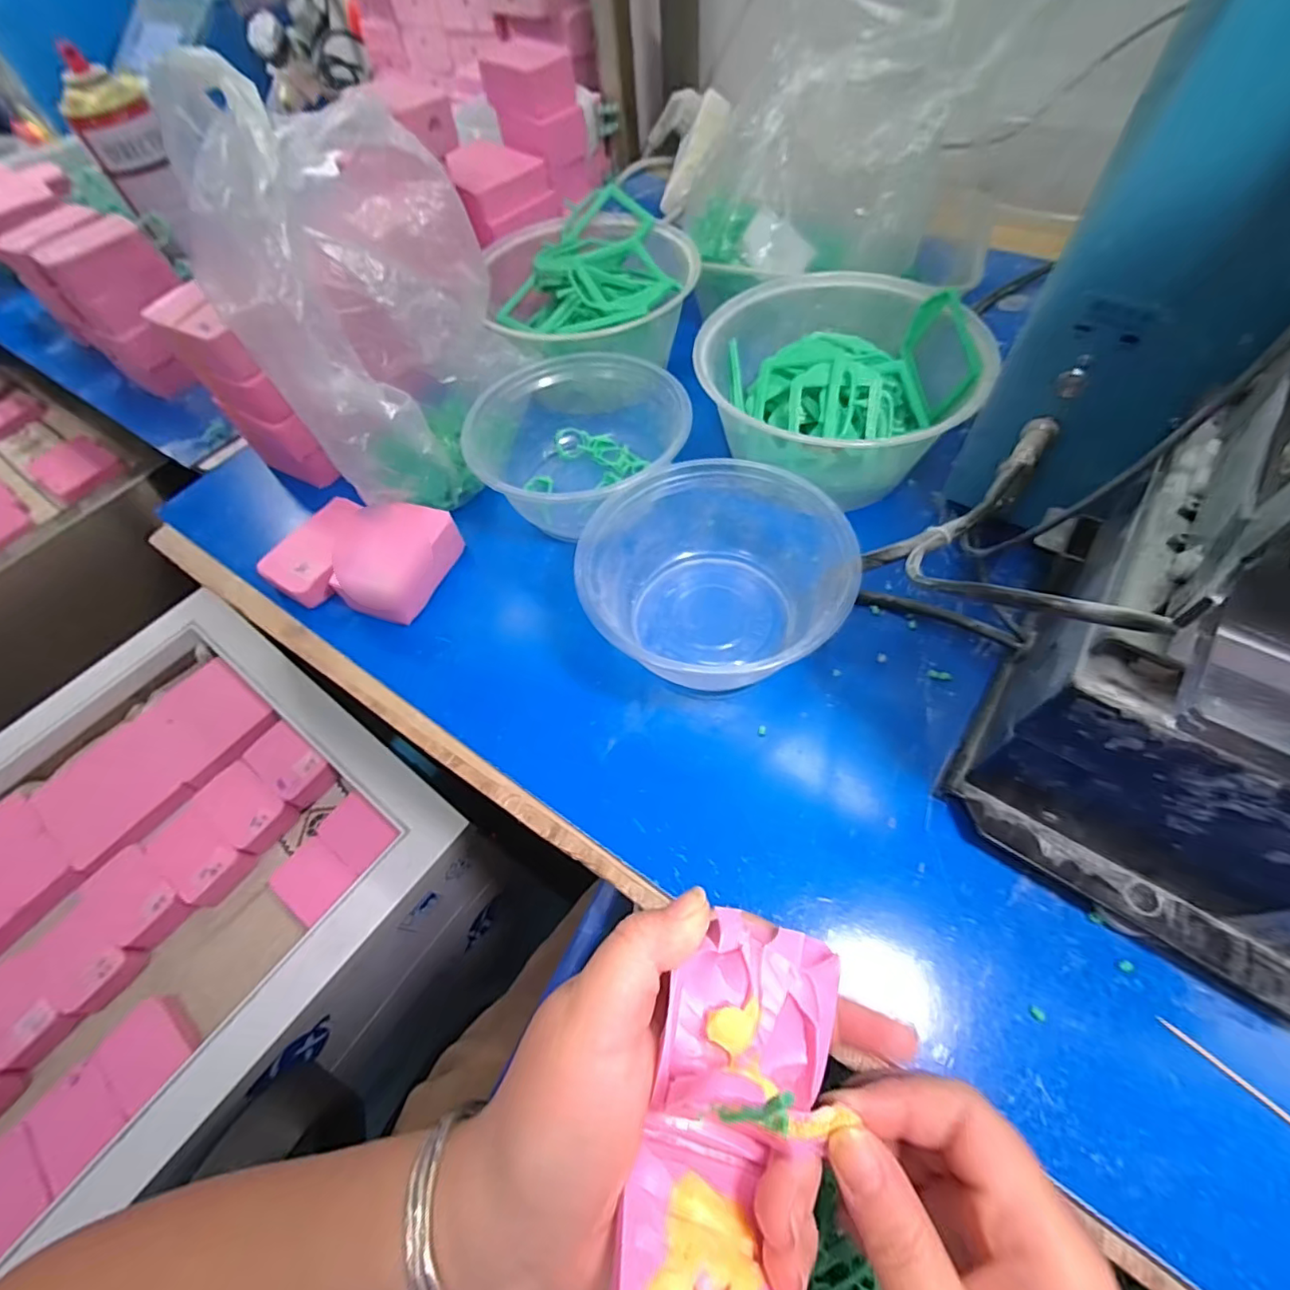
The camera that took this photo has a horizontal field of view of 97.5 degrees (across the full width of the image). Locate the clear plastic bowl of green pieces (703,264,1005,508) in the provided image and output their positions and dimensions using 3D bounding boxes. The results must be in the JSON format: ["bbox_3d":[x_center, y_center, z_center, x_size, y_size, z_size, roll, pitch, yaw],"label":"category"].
[{"bbox_3d":[0.116,-0.167,0.360,0.157,0.069,0.150,-2,59,3],"label":"clear plastic bowl of green pieces"}]

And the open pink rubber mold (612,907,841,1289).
[{"bbox_3d":[0.024,0.139,0.155,0.046,0.047,0.114,12,62,12],"label":"open pink rubber mold"}]

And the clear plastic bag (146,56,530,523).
[{"bbox_3d":[-0.142,-0.182,0.312,0.099,0.187,0.148,-1,59,4],"label":"clear plastic bag"}]

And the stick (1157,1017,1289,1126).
[{"bbox_3d":[0.218,0.160,0.202,0.004,0.004,0.059,-40,64,-18],"label":"stick"}]

